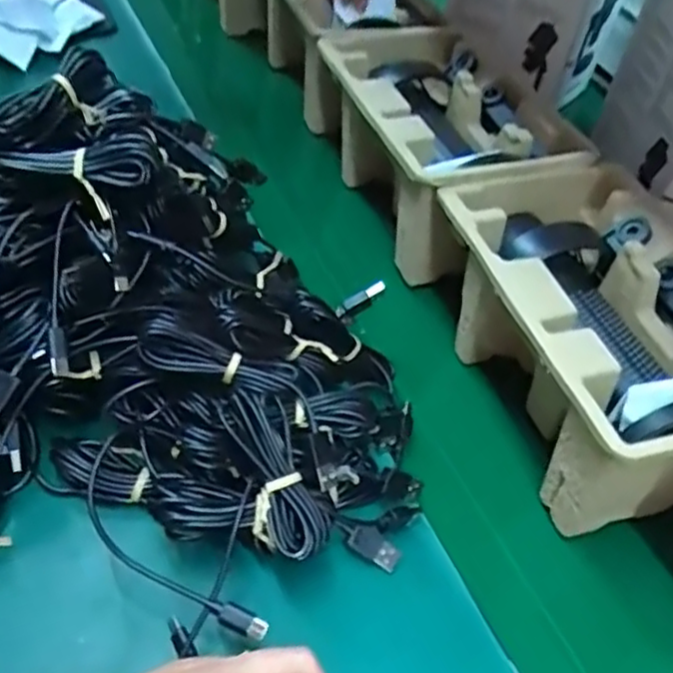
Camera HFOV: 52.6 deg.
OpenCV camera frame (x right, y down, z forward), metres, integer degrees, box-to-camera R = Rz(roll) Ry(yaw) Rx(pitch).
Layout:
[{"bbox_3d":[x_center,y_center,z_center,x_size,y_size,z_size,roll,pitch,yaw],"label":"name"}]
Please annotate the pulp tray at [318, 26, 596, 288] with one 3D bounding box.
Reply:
[{"bbox_3d":[0.080,-0.154,0.560,0.136,0.103,0.216,-12,49,-19],"label":"pulp tray"}]

